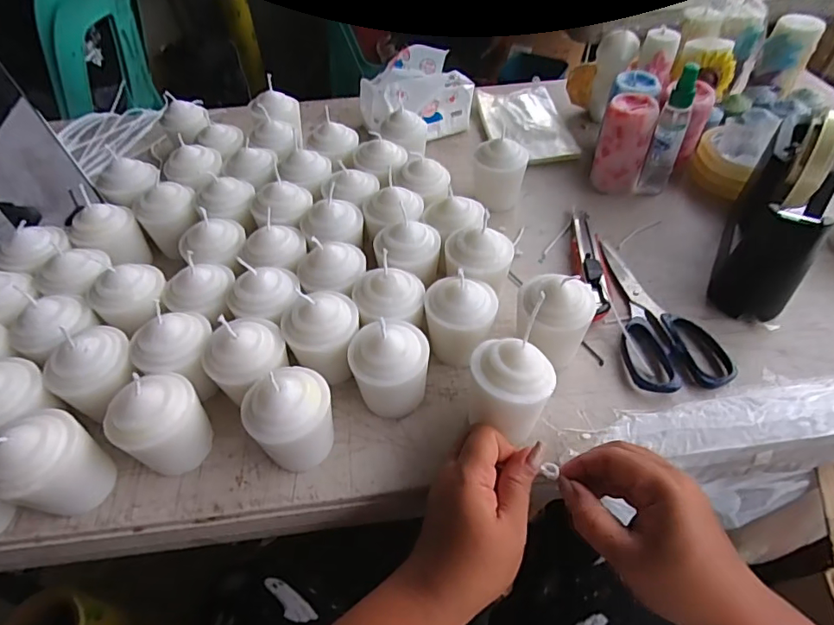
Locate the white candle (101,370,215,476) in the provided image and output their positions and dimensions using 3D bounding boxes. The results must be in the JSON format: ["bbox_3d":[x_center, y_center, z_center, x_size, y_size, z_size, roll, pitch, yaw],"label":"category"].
[{"bbox_3d":[-0.175,0.076,0.343,0.048,0.077,0.054,30,58,25],"label":"white candle"}]

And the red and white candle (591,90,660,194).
[{"bbox_3d":[0.225,-0.182,0.543,0.049,0.094,0.050,17,53,16],"label":"red and white candle"}]

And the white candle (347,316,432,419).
[{"bbox_3d":[-0.017,0.042,0.365,0.058,0.066,0.051,-22,53,-15],"label":"white candle"}]

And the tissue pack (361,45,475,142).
[{"bbox_3d":[0.000,-0.278,0.635,0.134,0.074,0.092,-18,52,-12],"label":"tissue pack"}]

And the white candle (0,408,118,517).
[{"bbox_3d":[-0.249,0.098,0.332,0.060,0.075,0.055,-1,50,2],"label":"white candle"}]

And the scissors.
[{"bbox_3d":[0.209,-0.005,0.444,0.084,0.011,0.174,-3,50,0],"label":"scissors"}]

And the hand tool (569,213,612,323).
[{"bbox_3d":[0.165,-0.056,0.486,0.025,0.022,0.154,3,50,5],"label":"hand tool"}]

